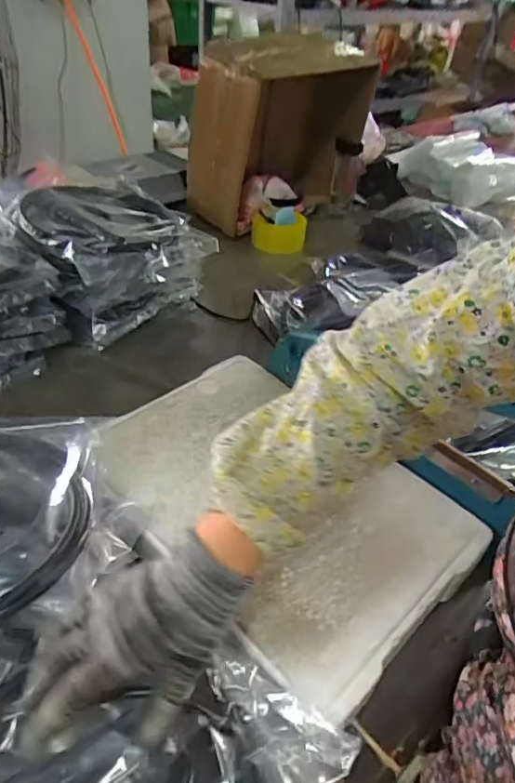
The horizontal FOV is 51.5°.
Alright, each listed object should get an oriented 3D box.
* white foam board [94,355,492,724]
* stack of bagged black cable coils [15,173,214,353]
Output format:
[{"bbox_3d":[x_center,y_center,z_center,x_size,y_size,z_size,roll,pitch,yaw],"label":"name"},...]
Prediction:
[{"bbox_3d":[0.013,0.106,0.593,0.274,0.024,0.401,-29,53,-34],"label":"white foam board"},{"bbox_3d":[-0.250,-0.236,0.900,0.255,0.144,0.273,-24,50,-30],"label":"stack of bagged black cable coils"}]

